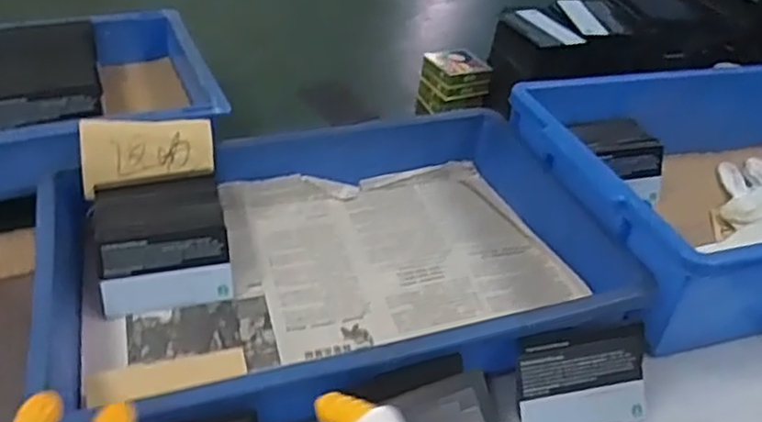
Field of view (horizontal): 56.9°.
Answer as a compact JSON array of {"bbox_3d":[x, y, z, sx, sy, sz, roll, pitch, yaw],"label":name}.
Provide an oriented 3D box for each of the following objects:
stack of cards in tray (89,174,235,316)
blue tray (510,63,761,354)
[{"bbox_3d":[-0.159,0.020,0.505,0.092,0.053,0.093,-6,39,-18],"label":"stack of cards in tray"},{"bbox_3d":[0.315,-0.020,0.594,0.368,0.103,0.251,-4,39,-16],"label":"blue tray"}]

